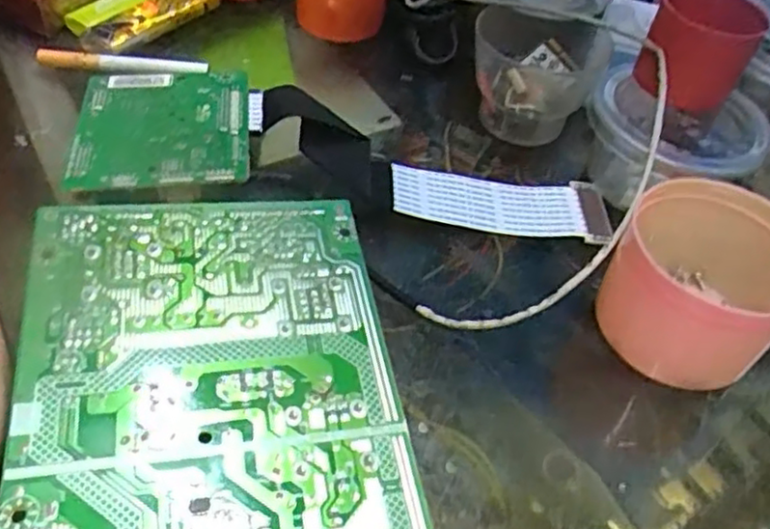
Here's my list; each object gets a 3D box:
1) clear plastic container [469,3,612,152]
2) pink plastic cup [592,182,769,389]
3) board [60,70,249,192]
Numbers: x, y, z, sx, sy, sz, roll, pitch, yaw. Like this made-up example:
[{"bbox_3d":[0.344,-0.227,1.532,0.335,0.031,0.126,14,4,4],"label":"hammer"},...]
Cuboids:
[{"bbox_3d":[0.073,-0.093,0.349,0.063,0.046,0.054,16,49,7],"label":"clear plastic container"},{"bbox_3d":[0.116,0.006,0.258,0.063,0.045,0.062,3,48,-4],"label":"pink plastic cup"},{"bbox_3d":[-0.096,-0.060,0.300,0.071,0.007,0.077,-3,49,-9],"label":"board"}]

